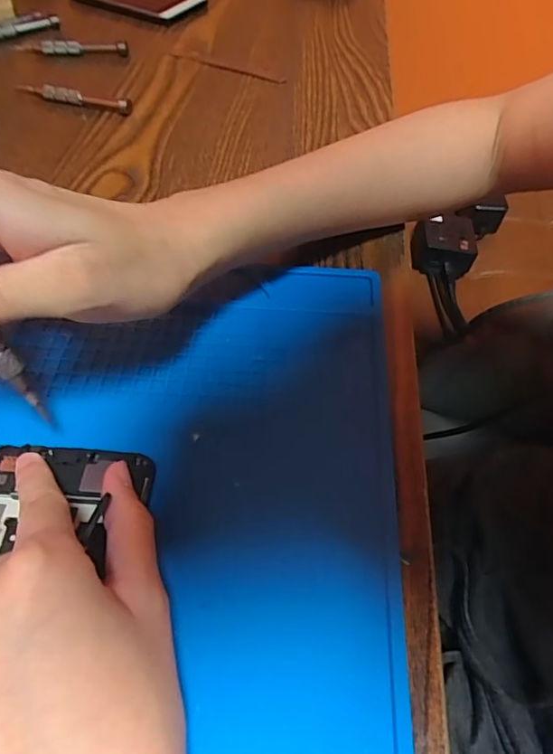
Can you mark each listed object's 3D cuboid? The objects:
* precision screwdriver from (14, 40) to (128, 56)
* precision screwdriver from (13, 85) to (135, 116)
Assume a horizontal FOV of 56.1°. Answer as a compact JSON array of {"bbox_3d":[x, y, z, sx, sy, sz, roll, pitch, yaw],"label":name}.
[{"bbox_3d":[-0.181,-0.292,0.459,0.097,0.010,0.012,0,54,-3],"label":"precision screwdriver"},{"bbox_3d":[-0.160,-0.220,0.406,0.096,0.010,0.008,15,54,8],"label":"precision screwdriver"}]

